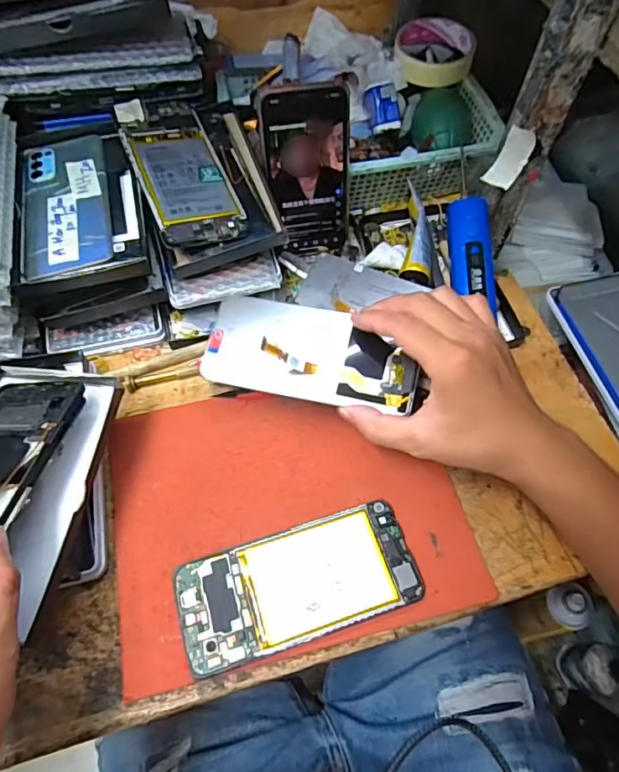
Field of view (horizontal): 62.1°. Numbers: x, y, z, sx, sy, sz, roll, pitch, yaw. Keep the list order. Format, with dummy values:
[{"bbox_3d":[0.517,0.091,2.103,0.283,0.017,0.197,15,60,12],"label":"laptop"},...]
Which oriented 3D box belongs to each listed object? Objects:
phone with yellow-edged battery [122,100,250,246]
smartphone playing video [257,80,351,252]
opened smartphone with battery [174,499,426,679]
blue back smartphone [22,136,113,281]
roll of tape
[{"bbox_3d":[-0.111,-0.186,0.446,0.074,0.006,0.154,-18,71,-23],"label":"phone with yellow-edged battery"},{"bbox_3d":[0.001,-0.190,0.464,0.075,0.144,0.011,-11,45,-1],"label":"smartphone playing video"},{"bbox_3d":[-0.007,0.135,0.357,0.161,0.006,0.073,-15,60,-10],"label":"opened smartphone with battery"},{"bbox_3d":[-0.207,-0.157,0.437,0.070,0.012,0.152,-12,62,-8],"label":"blue back smartphone"},{"bbox_3d":[0.134,-0.359,0.552,0.083,0.021,0.081,1,67,-3],"label":"roll of tape"}]

